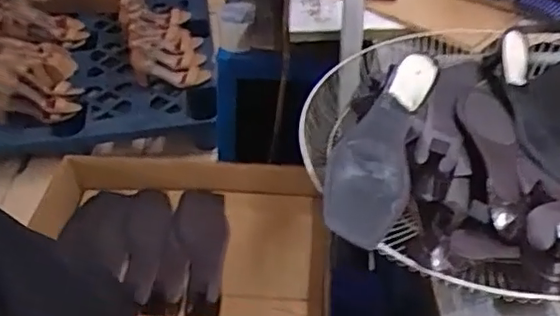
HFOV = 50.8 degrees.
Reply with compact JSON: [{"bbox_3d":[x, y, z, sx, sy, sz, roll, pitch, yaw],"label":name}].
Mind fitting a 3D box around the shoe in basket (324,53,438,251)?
[{"bbox_3d":[0.099,-0.018,0.597,0.080,0.047,0.235,12,44,15],"label":"shoe in basket"}]

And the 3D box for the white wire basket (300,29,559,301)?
[{"bbox_3d":[0.244,-0.044,0.680,0.435,0.106,0.445,-1,42,1],"label":"white wire basket"}]

